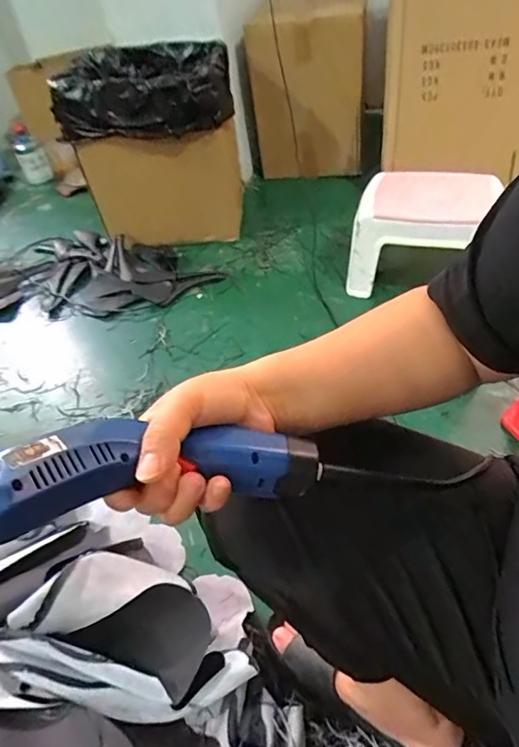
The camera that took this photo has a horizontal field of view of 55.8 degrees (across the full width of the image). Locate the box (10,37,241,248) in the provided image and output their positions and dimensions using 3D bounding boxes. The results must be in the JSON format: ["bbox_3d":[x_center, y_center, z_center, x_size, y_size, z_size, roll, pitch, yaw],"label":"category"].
[{"bbox_3d":[-0.267,-0.630,1.312,0.394,0.380,0.523,-8,46,3],"label":"box"}]

